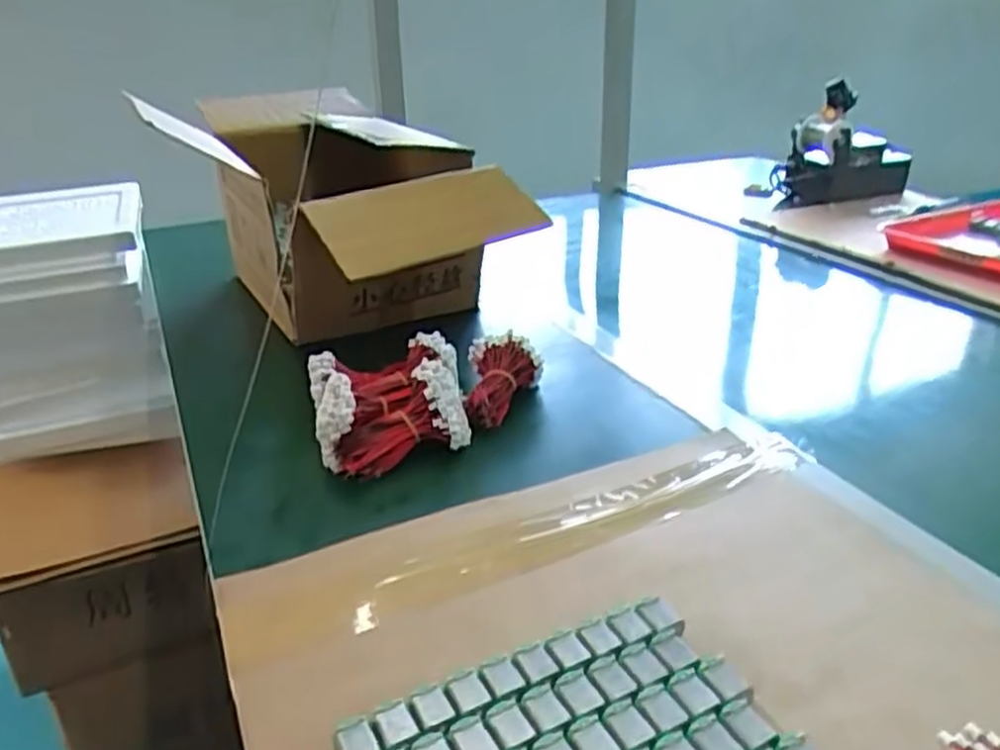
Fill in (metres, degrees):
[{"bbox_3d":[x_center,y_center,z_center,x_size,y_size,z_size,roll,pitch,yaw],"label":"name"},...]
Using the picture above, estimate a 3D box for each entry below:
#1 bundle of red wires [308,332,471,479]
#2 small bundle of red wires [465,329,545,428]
[{"bbox_3d":[-0.089,0.024,0.645,0.124,0.065,0.116,-9,26,-12],"label":"bundle of red wires"},{"bbox_3d":[-0.002,0.013,0.690,0.062,0.054,0.100,3,40,14],"label":"small bundle of red wires"}]

